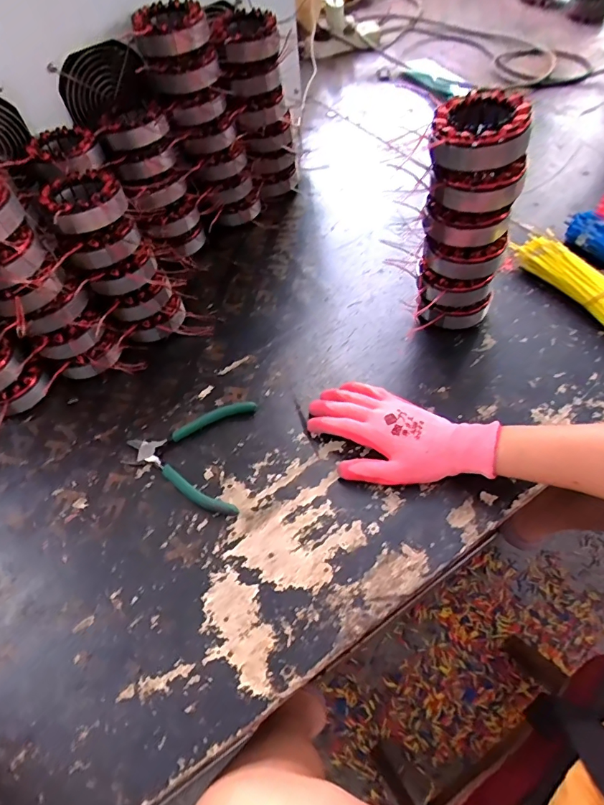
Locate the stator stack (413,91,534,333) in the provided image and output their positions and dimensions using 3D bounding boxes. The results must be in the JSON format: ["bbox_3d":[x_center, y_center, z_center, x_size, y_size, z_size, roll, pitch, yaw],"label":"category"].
[{"bbox_3d":[0.181,-0.198,0.497,0.092,0.222,0.104,13,58,14],"label":"stator stack"}]

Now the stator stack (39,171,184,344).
[{"bbox_3d":[-0.215,-0.166,0.537,0.090,0.205,0.084,-37,40,-18],"label":"stator stack"}]

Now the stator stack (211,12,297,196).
[{"bbox_3d":[-0.066,-0.431,0.678,0.099,0.226,0.097,-24,57,-11],"label":"stator stack"}]

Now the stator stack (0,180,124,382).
[{"bbox_3d":[-0.294,-0.119,0.493,0.092,0.209,0.106,-38,61,-19],"label":"stator stack"}]

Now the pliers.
[{"bbox_3d":[-0.129,0.057,0.500,0.136,0.012,0.131,1,56,6],"label":"pliers"}]

